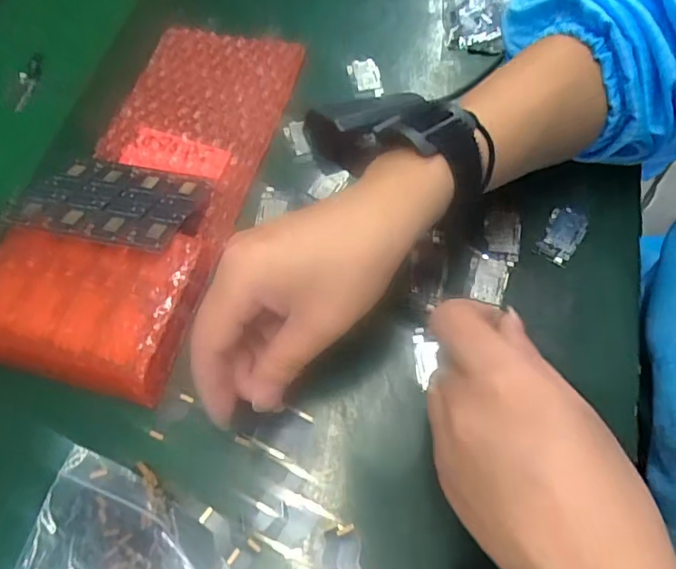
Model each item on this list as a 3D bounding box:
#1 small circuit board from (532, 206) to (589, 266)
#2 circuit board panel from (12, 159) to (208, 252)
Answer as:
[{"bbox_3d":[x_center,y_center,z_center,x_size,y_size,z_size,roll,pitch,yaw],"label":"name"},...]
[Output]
[{"bbox_3d":[0.137,-0.032,0.323,0.023,0.004,0.040,33,68,15],"label":"small circuit board"},{"bbox_3d":[-0.138,-0.051,0.323,0.099,0.006,0.079,10,41,4],"label":"circuit board panel"}]

